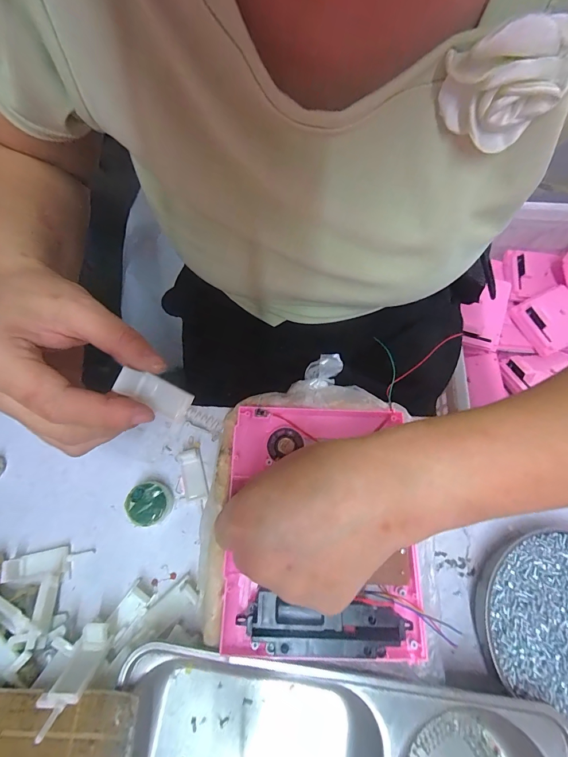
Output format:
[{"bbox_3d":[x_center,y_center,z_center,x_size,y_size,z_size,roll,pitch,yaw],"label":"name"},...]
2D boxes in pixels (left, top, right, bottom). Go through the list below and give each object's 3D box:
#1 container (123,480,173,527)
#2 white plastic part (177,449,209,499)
[{"bbox_3d":[-0.108,0.101,0.275,0.033,0.017,0.033,1,69,-2],"label":"container"},{"bbox_3d":[-0.077,0.081,0.289,0.019,0.006,0.041,-16,70,-8],"label":"white plastic part"}]

